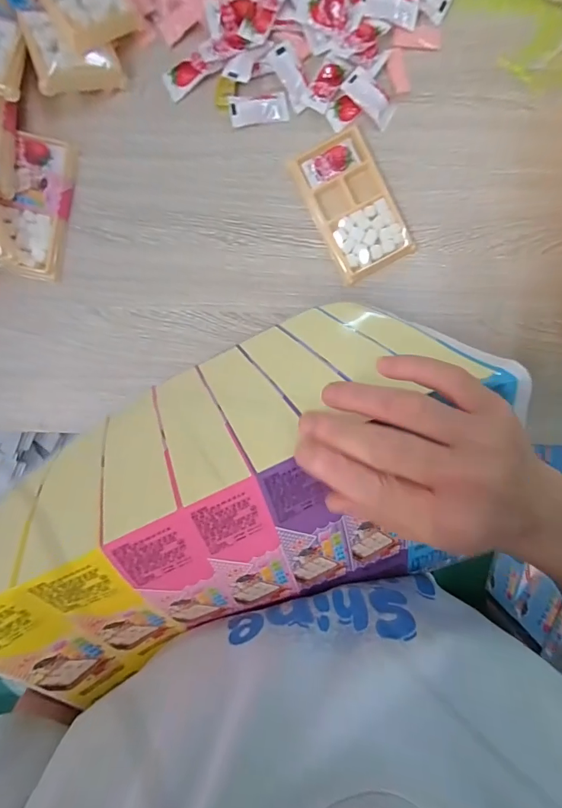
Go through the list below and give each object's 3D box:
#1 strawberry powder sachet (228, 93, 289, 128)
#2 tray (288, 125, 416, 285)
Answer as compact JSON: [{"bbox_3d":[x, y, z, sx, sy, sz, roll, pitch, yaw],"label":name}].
[{"bbox_3d":[-0.022,-0.287,0.389,0.057,0.007,0.025,-8,95,0],"label":"strawberry powder sachet"},{"bbox_3d":[0.070,-0.193,0.394,0.075,0.016,0.133,-29,95,2],"label":"tray"}]

